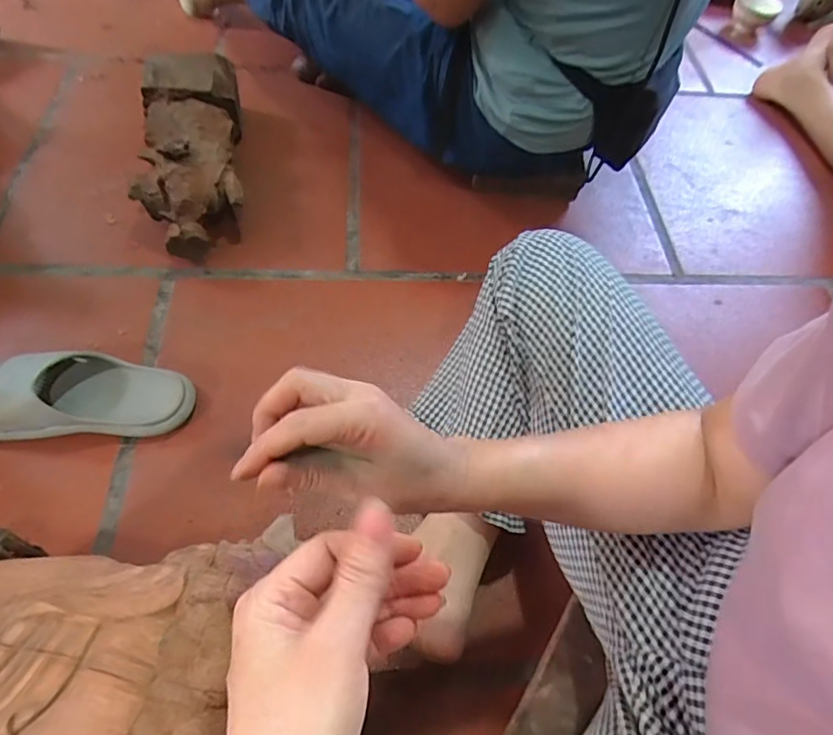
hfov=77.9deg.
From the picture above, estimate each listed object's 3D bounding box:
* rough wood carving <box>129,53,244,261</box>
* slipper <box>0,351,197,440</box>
[{"bbox_3d":[-0.333,-0.321,0.771,0.139,0.099,0.360,-8,61,-9],"label":"rough wood carving"},{"bbox_3d":[-0.392,0.031,0.597,0.249,0.066,0.098,-2,60,-6],"label":"slipper"}]

